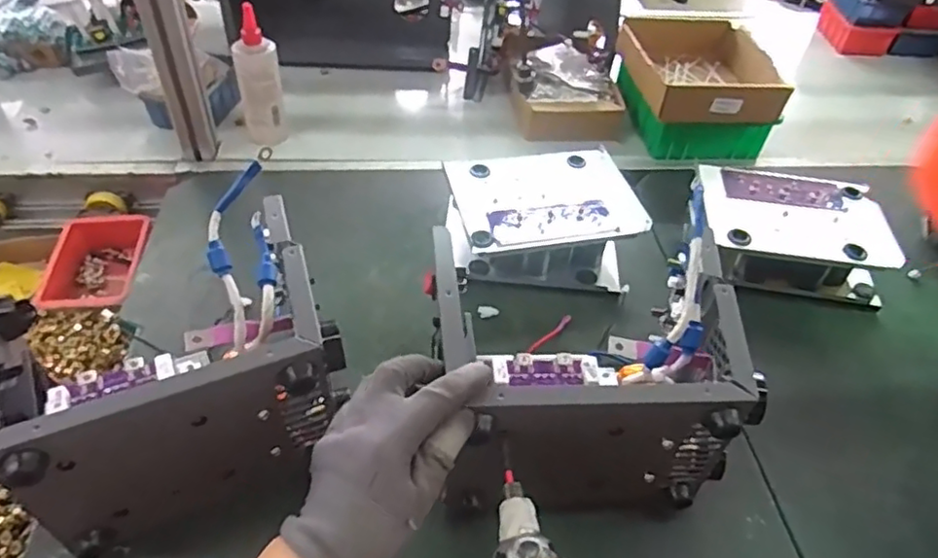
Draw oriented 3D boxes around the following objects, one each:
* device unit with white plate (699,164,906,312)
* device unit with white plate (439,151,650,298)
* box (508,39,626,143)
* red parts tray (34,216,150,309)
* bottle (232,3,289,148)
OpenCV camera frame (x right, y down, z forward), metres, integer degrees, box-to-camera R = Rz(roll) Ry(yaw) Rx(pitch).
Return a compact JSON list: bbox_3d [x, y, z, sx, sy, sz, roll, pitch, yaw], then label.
[{"bbox_3d":[0.360,-0.056,0.727,0.200,0.084,0.146,9,46,5],"label":"device unit with white plate"},{"bbox_3d":[0.081,-0.068,0.720,0.214,0.073,0.171,1,46,-3],"label":"device unit with white plate"},{"bbox_3d":[0.145,-0.279,0.951,0.153,0.075,0.150,0,46,-5],"label":"box"},{"bbox_3d":[-0.435,-0.008,0.752,0.112,0.051,0.150,-8,47,-12],"label":"red parts tray"},{"bbox_3d":[-0.272,-0.254,0.819,0.056,0.163,0.049,-9,47,-13],"label":"bottle"}]

